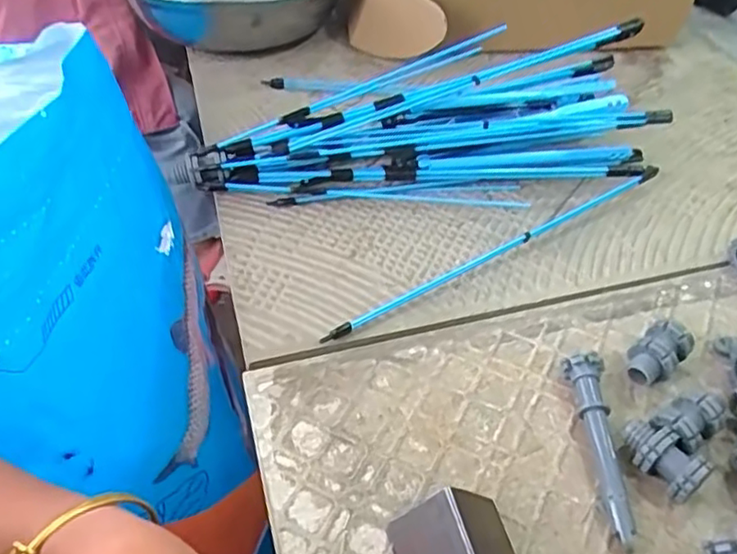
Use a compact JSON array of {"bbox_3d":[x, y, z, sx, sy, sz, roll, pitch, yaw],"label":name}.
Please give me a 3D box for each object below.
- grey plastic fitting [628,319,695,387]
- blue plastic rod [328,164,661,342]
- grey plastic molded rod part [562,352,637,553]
[{"bbox_3d":[0.150,0.043,0.338,0.022,0.024,0.036,35,55,29],"label":"grey plastic fitting"},{"bbox_3d":[0.083,-0.019,0.396,0.254,0.011,0.011,-25,51,-22],"label":"blue plastic rod"},{"bbox_3d":[0.110,0.079,0.305,0.017,0.020,0.091,-1,46,0],"label":"grey plastic molded rod part"}]

